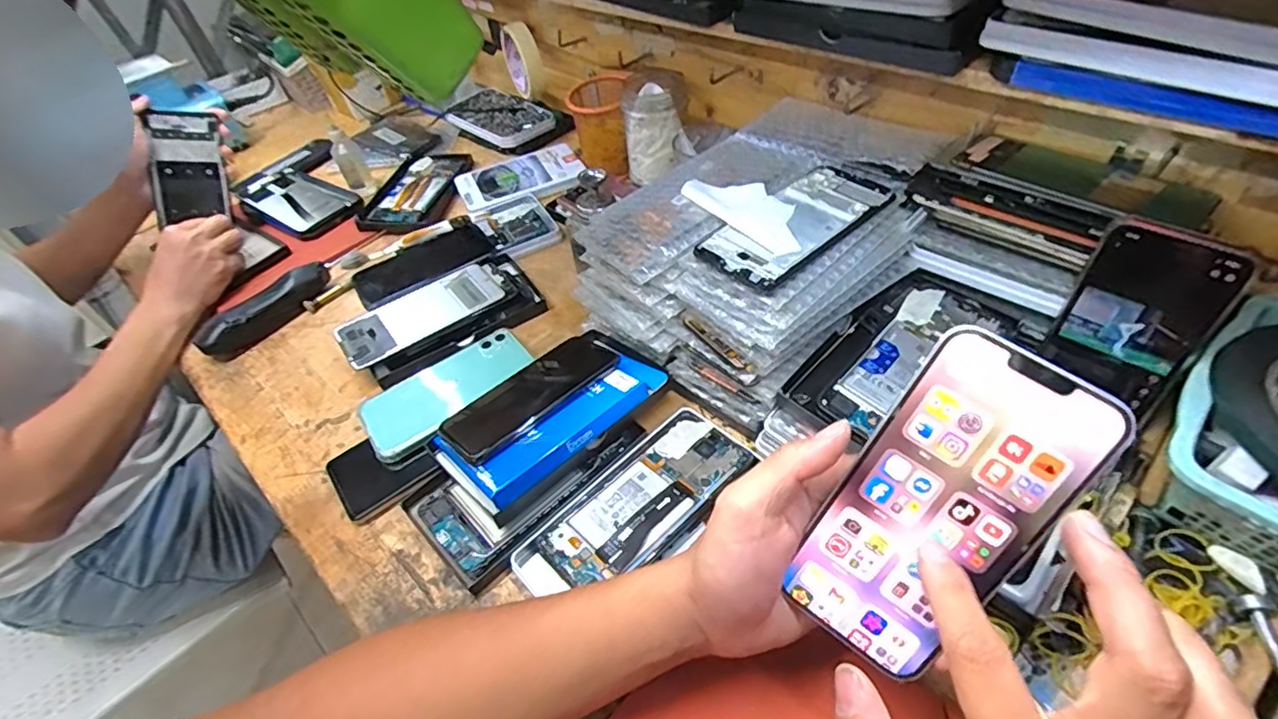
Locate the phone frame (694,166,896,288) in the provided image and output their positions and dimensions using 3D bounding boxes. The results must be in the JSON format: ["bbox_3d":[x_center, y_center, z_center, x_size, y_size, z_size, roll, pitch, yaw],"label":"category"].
[{"bbox_3d":[0.119,-0.103,0.441,0.151,0.008,0.070,-35,51,-22],"label":"phone frame"}]

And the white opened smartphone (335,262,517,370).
[{"bbox_3d":[-0.212,-0.051,0.590,0.172,0.013,0.069,-33,50,-20],"label":"white opened smartphone"}]

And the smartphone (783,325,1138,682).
[{"bbox_3d":[0.134,0.069,0.264,0.076,0.158,0.004,34,20,19],"label":"smartphone"}]

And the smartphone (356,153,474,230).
[{"bbox_3d":[-0.292,-0.228,0.772,0.101,0.008,0.175,4,48,13],"label":"smartphone"}]

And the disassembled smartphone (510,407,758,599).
[{"bbox_3d":[0.002,0.109,0.425,0.178,0.013,0.084,-37,47,-24],"label":"disassembled smartphone"}]

